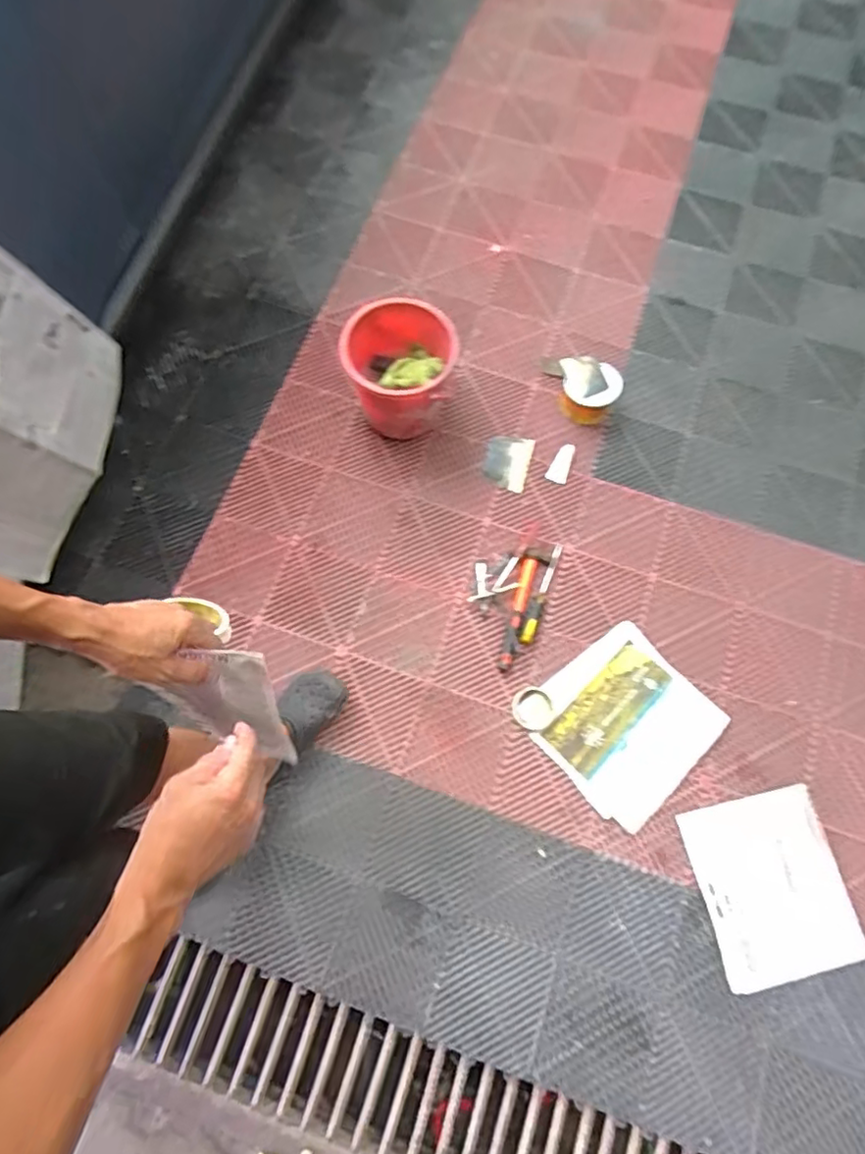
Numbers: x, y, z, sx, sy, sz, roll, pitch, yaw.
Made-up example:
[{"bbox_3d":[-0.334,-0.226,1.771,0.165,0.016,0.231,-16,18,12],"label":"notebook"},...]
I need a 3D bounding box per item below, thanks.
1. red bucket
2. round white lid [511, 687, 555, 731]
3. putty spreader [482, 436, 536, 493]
[{"bbox_3d":[-0.078,-0.485,1.422,0.254,0.205,0.278,1,71,-1],"label":"red bucket"},{"bbox_3d":[0.209,0.273,1.257,0.082,0.010,0.083,1,72,-2],"label":"round white lid"},{"bbox_3d":[0.182,-0.279,1.474,0.109,0.007,0.135,14,82,7],"label":"putty spreader"}]

